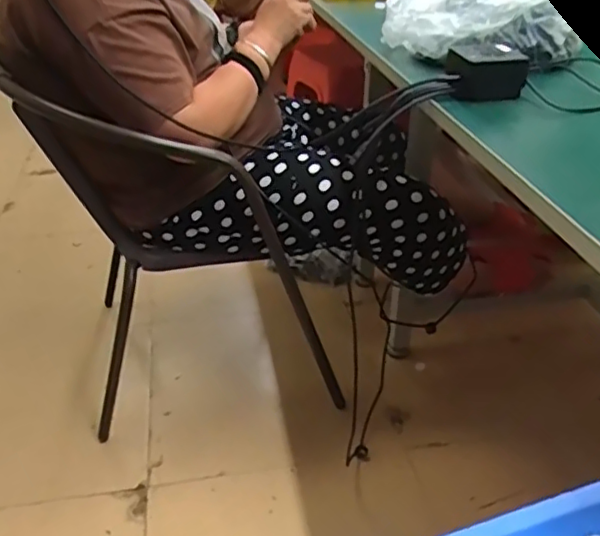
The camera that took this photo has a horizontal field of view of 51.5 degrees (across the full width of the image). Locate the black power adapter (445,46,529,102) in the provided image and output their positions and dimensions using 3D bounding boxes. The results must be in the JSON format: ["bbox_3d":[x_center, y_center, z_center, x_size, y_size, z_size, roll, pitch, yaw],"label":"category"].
[{"bbox_3d":[0.229,-0.238,0.765,0.083,0.051,0.051,-8,34,-12],"label":"black power adapter"}]

